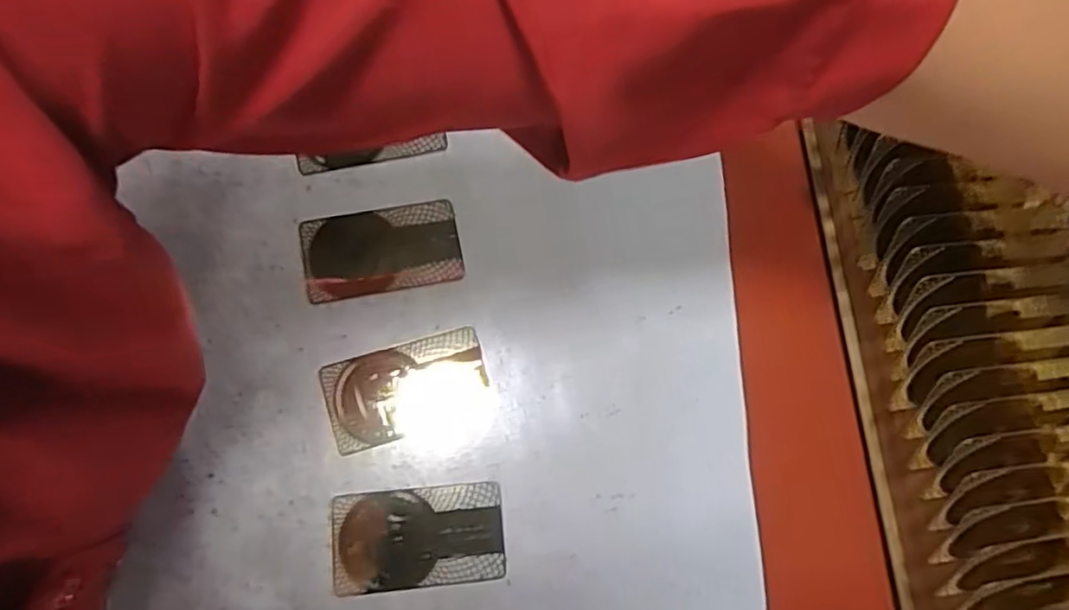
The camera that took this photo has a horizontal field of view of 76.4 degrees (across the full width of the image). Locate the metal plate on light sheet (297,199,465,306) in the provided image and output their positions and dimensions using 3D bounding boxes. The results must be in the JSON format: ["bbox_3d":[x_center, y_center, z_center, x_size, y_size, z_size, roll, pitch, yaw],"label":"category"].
[{"bbox_3d":[-0.086,-0.030,0.385,0.086,0.004,0.049,-11,75,-7],"label":"metal plate on light sheet"}]

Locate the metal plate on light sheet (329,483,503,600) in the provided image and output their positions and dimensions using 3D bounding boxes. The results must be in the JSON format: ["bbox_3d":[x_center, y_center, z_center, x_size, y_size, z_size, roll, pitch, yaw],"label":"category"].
[{"bbox_3d":[-0.060,0.120,0.349,0.086,0.004,0.048,-4,76,-6],"label":"metal plate on light sheet"}]

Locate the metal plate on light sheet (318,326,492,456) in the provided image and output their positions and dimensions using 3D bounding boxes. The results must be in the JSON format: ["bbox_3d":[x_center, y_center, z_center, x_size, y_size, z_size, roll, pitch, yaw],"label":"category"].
[{"bbox_3d":[-0.068,0.046,0.367,0.085,0.004,0.049,-15,79,-9],"label":"metal plate on light sheet"}]

